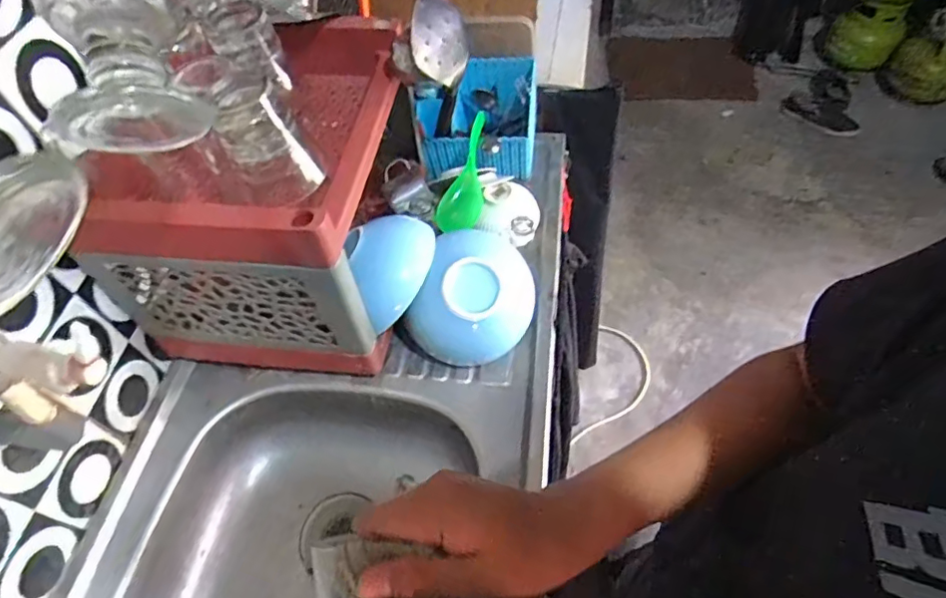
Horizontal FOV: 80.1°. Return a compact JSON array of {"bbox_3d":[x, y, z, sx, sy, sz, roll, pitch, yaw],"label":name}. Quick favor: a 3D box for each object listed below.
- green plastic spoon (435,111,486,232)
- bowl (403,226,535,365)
[{"bbox_3d":[-0.006,-0.175,0.798,0.052,0.037,0.180,13,79,14],"label":"green plastic spoon"},{"bbox_3d":[0.000,-0.008,0.719,0.143,0.110,0.156,-2,55,4],"label":"bowl"}]

